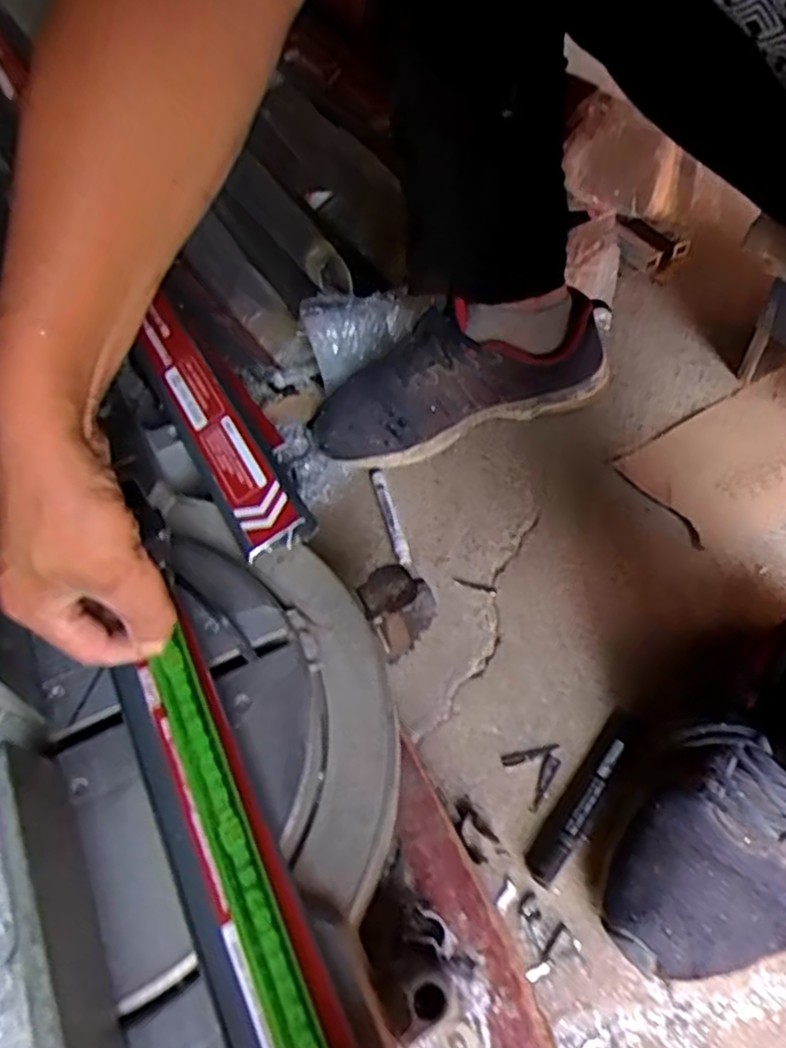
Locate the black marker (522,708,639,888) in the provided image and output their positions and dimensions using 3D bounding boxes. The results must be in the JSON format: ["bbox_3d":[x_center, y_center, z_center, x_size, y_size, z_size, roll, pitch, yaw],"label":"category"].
[{"bbox_3d":[0.128,0.178,0.481,0.021,0.016,0.130,32,63,20],"label":"black marker"}]

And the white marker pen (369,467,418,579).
[{"bbox_3d":[-0.001,-0.003,0.620,0.013,0.008,0.113,-14,58,-8],"label":"white marker pen"}]

